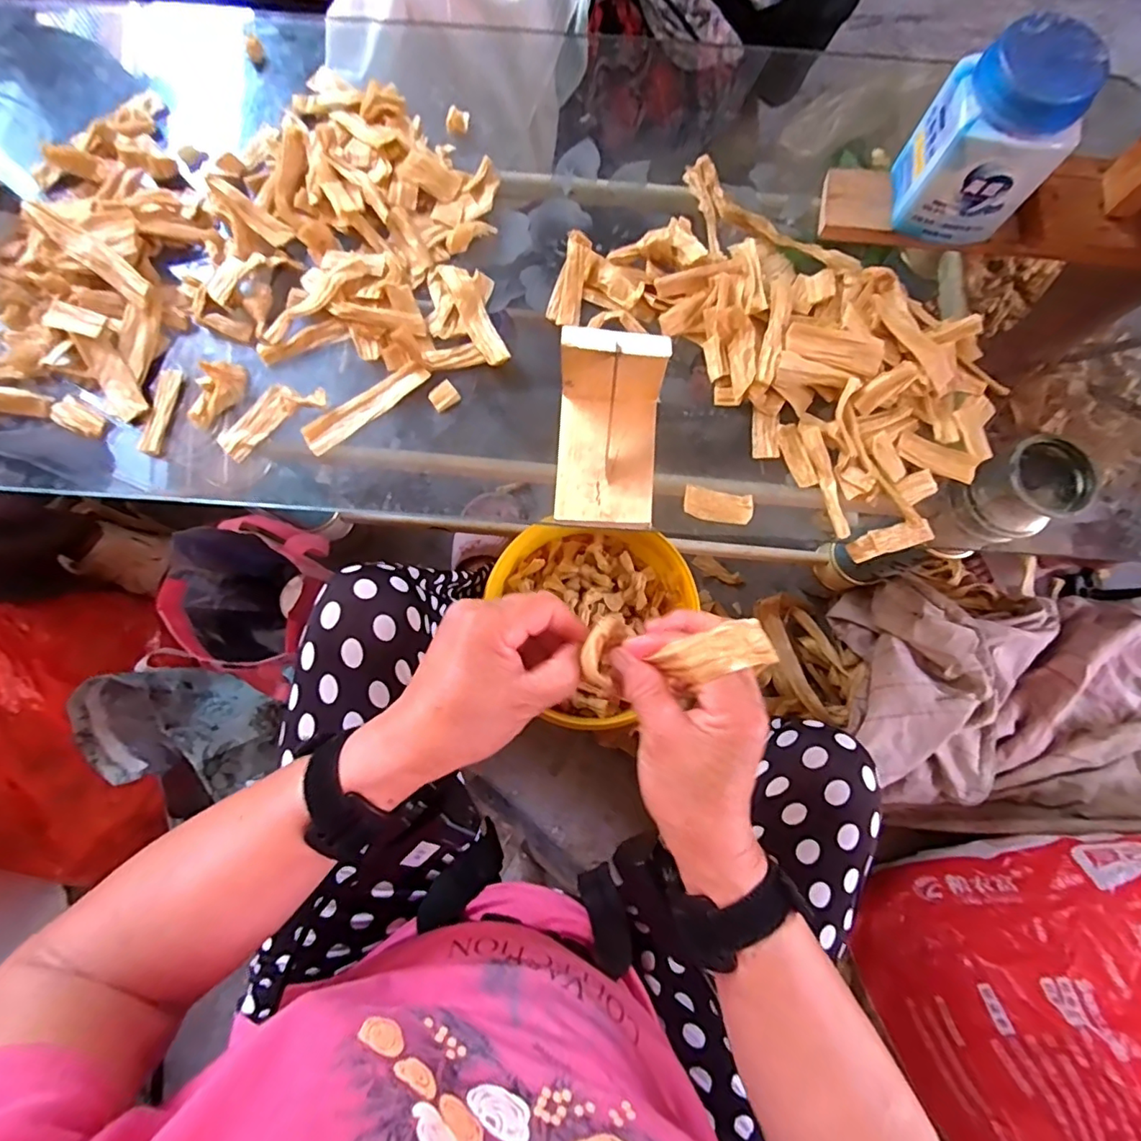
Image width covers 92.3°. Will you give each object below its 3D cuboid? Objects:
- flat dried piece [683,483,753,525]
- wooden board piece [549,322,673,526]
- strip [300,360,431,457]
[{"bbox_3d":[0.119,-0.052,0.442,0.054,0.008,0.024,10,78,2],"label":"flat dried piece"},{"bbox_3d":[0.029,-0.102,0.407,0.077,0.068,0.121,5,78,1],"label":"wooden board piece"},{"bbox_3d":[-0.168,-0.135,0.451,0.111,0.007,0.024,-37,80,-8],"label":"strip"}]

